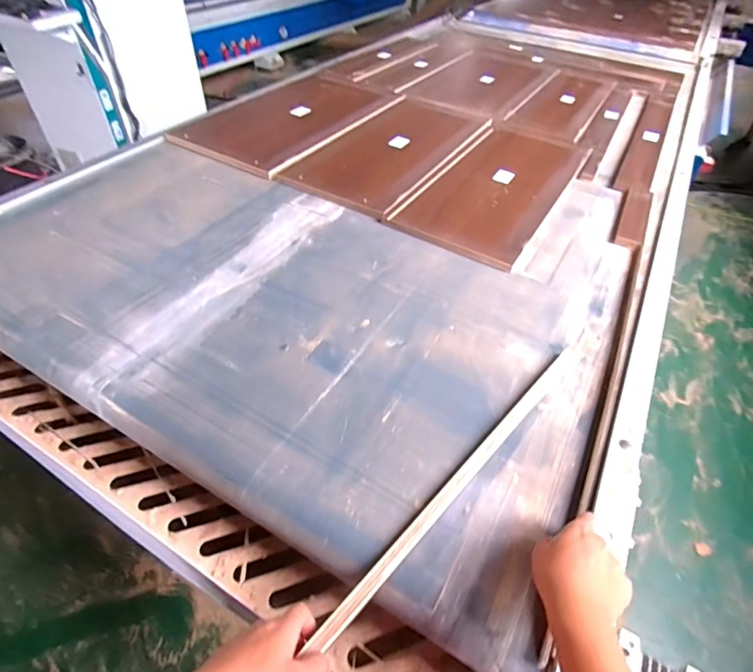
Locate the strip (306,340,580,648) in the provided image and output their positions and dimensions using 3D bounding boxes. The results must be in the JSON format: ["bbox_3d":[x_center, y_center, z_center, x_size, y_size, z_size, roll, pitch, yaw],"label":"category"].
[{"bbox_3d":[0.132,0.177,0.622,0.021,0.015,0.576,35,53,27],"label":"strip"}]

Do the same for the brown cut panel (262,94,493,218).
[{"bbox_3d":[0.052,-0.570,1.328,0.363,0.014,0.736,26,49,20],"label":"brown cut panel"}]

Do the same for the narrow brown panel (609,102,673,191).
[{"bbox_3d":[0.887,-0.647,1.468,0.097,0.008,0.847,24,49,18],"label":"narrow brown panel"}]

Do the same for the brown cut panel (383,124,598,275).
[{"bbox_3d":[0.326,-0.401,1.185,0.302,0.019,0.673,25,49,20],"label":"brown cut panel"}]

